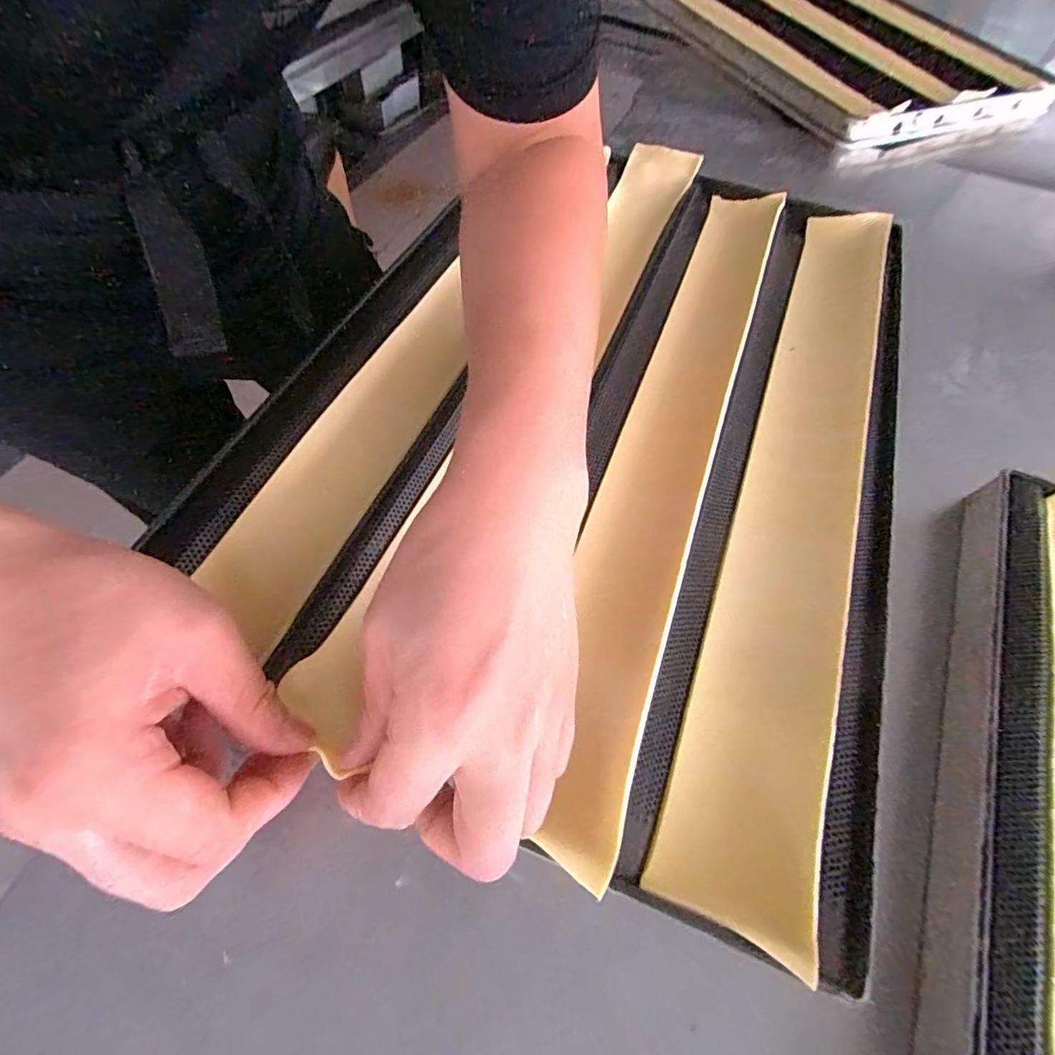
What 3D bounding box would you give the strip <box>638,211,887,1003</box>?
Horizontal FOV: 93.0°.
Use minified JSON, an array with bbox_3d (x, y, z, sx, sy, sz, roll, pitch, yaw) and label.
[{"bbox_3d":[0.189,-0.056,0.349,0.067,0.023,0.564,21,62,8],"label":"strip"}]

